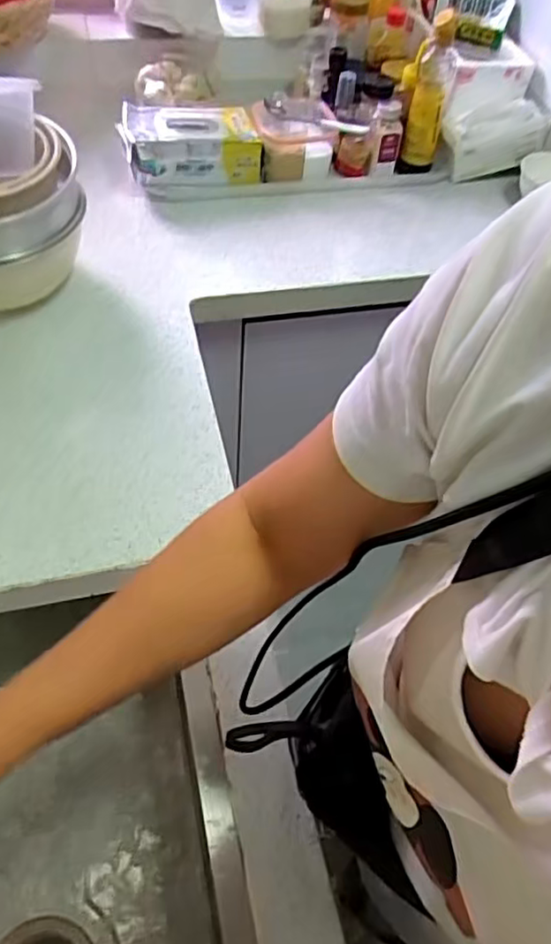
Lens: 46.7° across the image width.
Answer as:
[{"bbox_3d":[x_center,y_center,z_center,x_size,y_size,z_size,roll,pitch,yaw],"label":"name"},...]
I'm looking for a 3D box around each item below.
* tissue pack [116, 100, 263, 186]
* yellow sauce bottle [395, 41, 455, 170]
[{"bbox_3d":[-0.142,-0.537,1.072,0.220,0.107,0.109,-10,56,-12],"label":"tissue pack"},{"bbox_3d":[0.255,-0.598,1.083,0.060,0.192,0.065,16,54,7],"label":"yellow sauce bottle"}]

